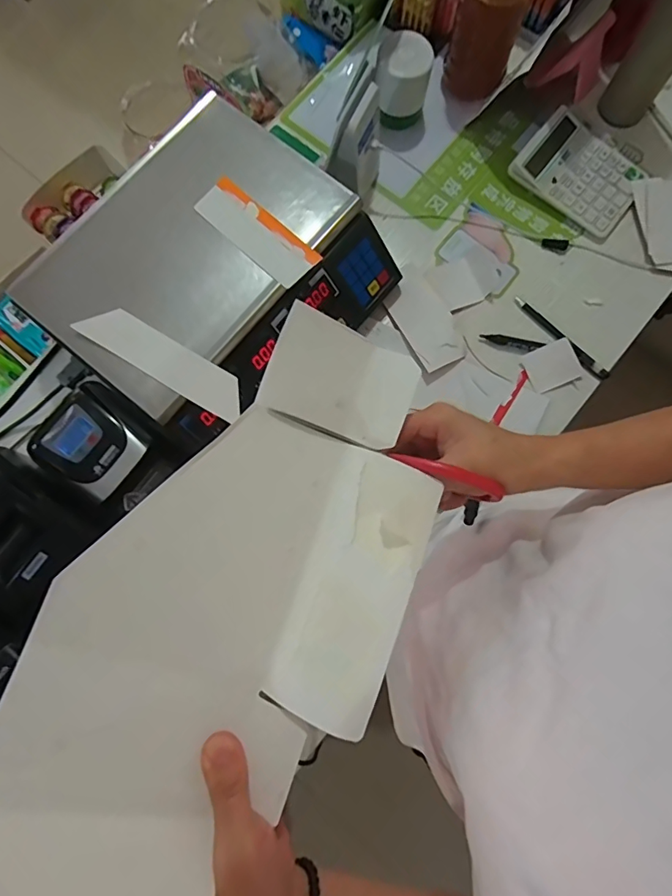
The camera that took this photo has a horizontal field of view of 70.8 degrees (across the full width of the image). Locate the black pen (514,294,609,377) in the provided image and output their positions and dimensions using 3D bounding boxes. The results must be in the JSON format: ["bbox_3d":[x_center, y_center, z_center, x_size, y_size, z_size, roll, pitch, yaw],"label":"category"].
[{"bbox_3d":[0.295,-0.147,0.619,0.012,0.007,0.153,-43,82,-6],"label":"black pen"}]

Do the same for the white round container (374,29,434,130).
[{"bbox_3d":[0.091,-0.500,0.651,0.072,0.092,0.062,3,80,2],"label":"white round container"}]

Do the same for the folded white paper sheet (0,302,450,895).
[{"bbox_3d":[-0.057,0.103,0.246,0.164,0.105,0.393,22,67,5],"label":"folded white paper sheet"}]

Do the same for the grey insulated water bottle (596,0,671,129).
[{"bbox_3d":[0.417,-0.518,0.584,0.066,0.200,0.076,32,82,6],"label":"grey insulated water bottle"}]

